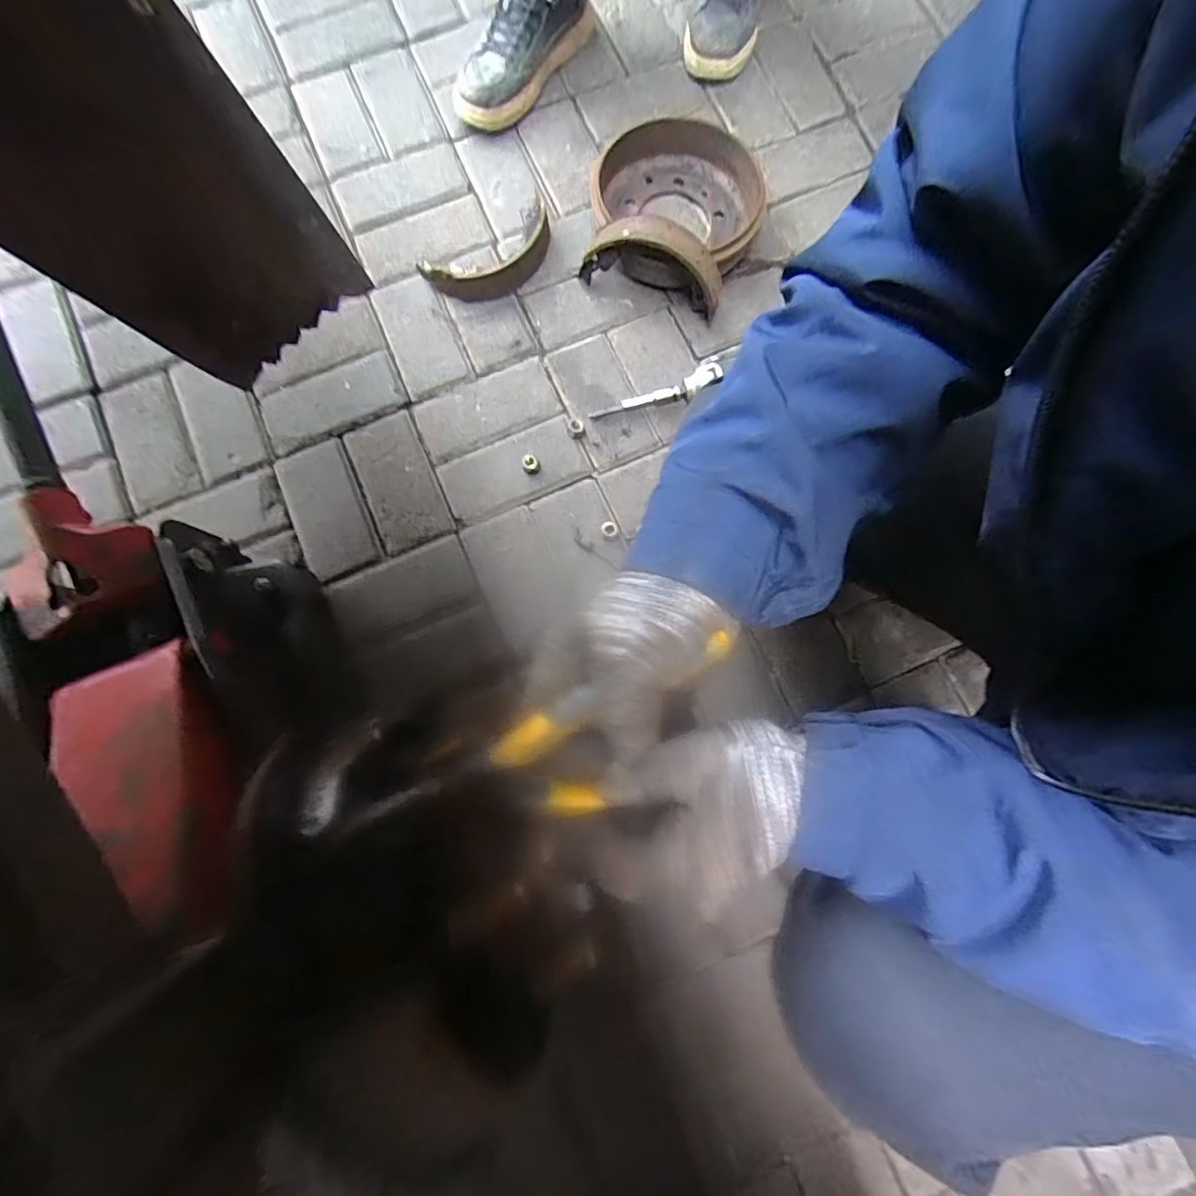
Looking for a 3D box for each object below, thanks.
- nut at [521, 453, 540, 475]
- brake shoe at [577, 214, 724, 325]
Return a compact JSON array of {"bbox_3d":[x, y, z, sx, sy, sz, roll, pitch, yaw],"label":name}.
[{"bbox_3d":[-0.089,-0.179,0.692,0.022,0.017,0.023,0,78,0],"label":"nut"},{"bbox_3d":[0.072,-0.450,0.698,0.196,0.100,0.052,15,80,3],"label":"brake shoe"}]

